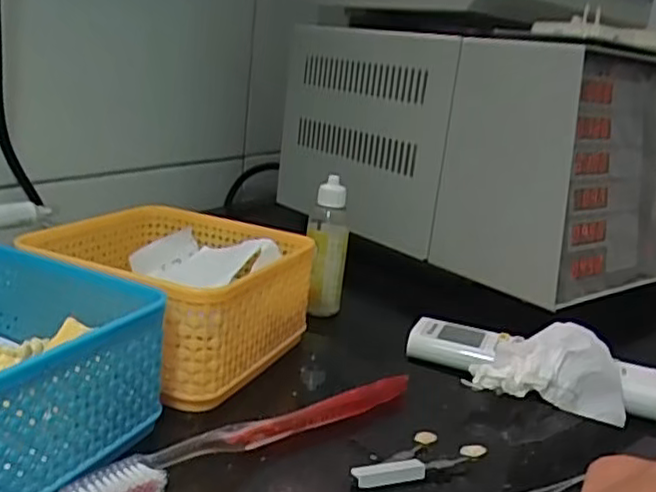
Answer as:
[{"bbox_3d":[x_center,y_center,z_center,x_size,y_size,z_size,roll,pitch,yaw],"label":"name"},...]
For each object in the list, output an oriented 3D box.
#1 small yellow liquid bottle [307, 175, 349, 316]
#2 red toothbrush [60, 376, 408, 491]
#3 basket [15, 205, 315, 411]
[{"bbox_3d":[0.000,0.001,0.518,0.031,0.104,0.034,6,15,-2],"label":"small yellow liquid bottle"},{"bbox_3d":[-0.031,0.085,0.306,0.180,0.015,0.021,-8,21,-43],"label":"red toothbrush"},{"bbox_3d":[-0.090,0.029,0.387,0.128,0.070,0.128,13,17,21],"label":"basket"}]

